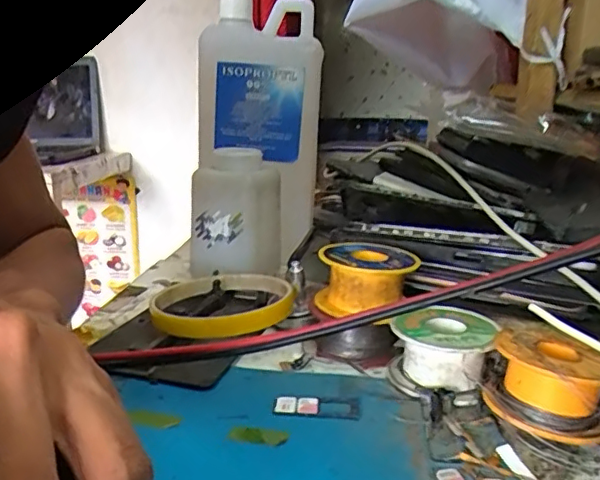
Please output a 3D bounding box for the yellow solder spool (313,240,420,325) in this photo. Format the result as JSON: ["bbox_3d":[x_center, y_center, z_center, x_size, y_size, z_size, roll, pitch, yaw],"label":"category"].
[{"bbox_3d":[0.036,0.022,0.314,0.052,0.032,0.055,3,15,5],"label":"yellow solder spool"}]

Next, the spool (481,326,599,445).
[{"bbox_3d":[0.111,0.063,0.251,0.051,0.034,0.049,8,17,25],"label":"spool"}]

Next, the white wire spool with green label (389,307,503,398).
[{"bbox_3d":[0.070,0.056,0.283,0.047,0.032,0.048,1,15,0],"label":"white wire spool with green label"}]

